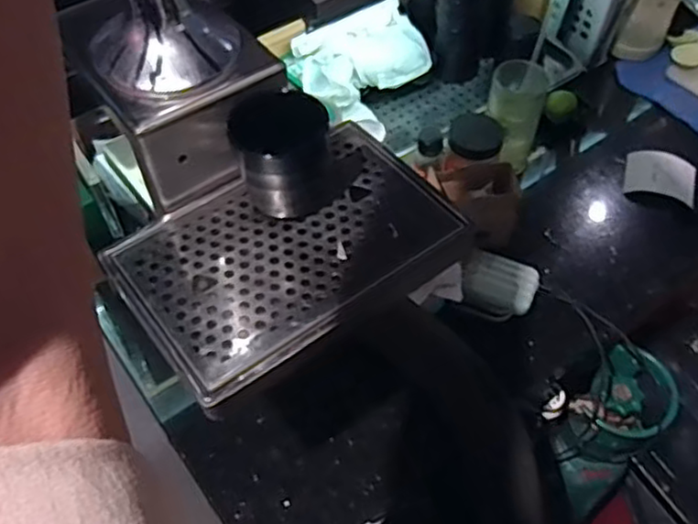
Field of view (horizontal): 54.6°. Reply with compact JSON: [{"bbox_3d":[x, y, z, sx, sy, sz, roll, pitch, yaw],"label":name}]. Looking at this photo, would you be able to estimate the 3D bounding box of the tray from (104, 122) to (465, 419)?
[{"bbox_3d":[-0.046,-0.014,0.541,0.255,0.015,0.177,-30,59,-20],"label":"tray"}]

